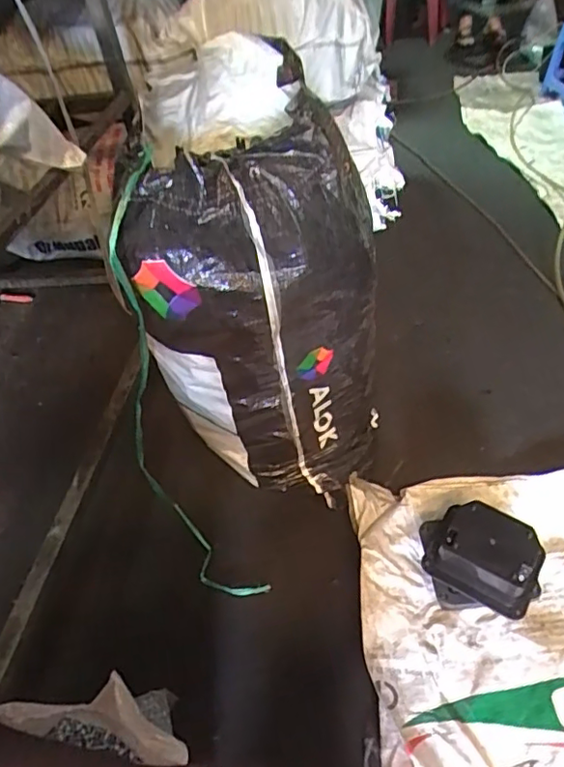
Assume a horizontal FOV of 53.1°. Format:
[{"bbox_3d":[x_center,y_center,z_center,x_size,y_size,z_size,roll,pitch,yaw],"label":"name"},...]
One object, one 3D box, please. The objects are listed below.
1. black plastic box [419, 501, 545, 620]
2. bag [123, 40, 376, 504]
[{"bbox_3d":[0.275,0.252,0.799,0.169,0.107,0.131,19,50,25],"label":"black plastic box"},{"bbox_3d":[-0.024,-0.148,0.861,0.332,0.518,0.369,0,45,9],"label":"bag"}]

